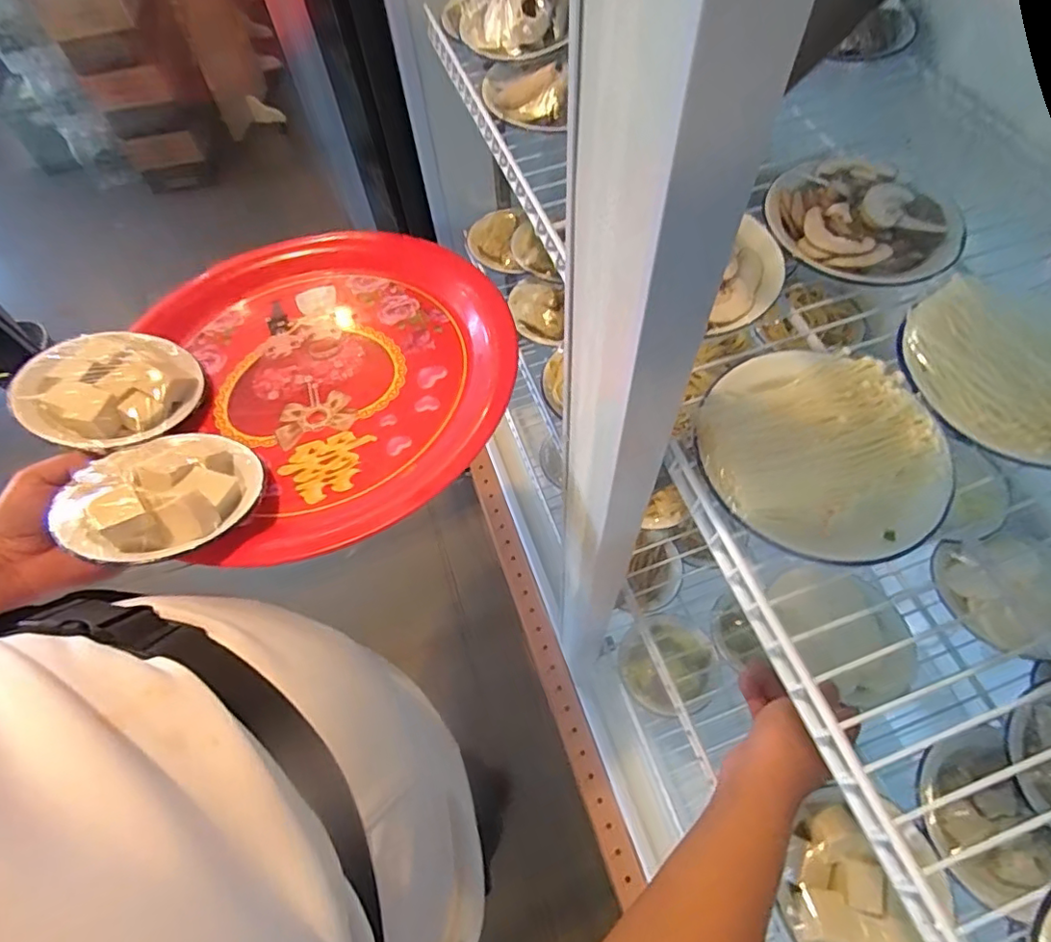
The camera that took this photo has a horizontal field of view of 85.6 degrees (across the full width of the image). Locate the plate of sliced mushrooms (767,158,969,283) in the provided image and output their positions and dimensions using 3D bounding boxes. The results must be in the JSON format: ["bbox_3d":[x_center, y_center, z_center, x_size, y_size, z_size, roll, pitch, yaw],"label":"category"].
[{"bbox_3d":[0.247,-0.185,0.419,0.130,0.029,0.101,21,65,15],"label":"plate of sliced mushrooms"}]

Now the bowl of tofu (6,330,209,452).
[{"bbox_3d":[-0.350,-0.070,0.486,0.113,0.053,0.129,27,65,18],"label":"bowl of tofu"}]

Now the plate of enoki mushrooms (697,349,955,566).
[{"bbox_3d":[0.167,-0.014,0.323,0.128,0.023,0.131,1,60,-2],"label":"plate of enoki mushrooms"}]

